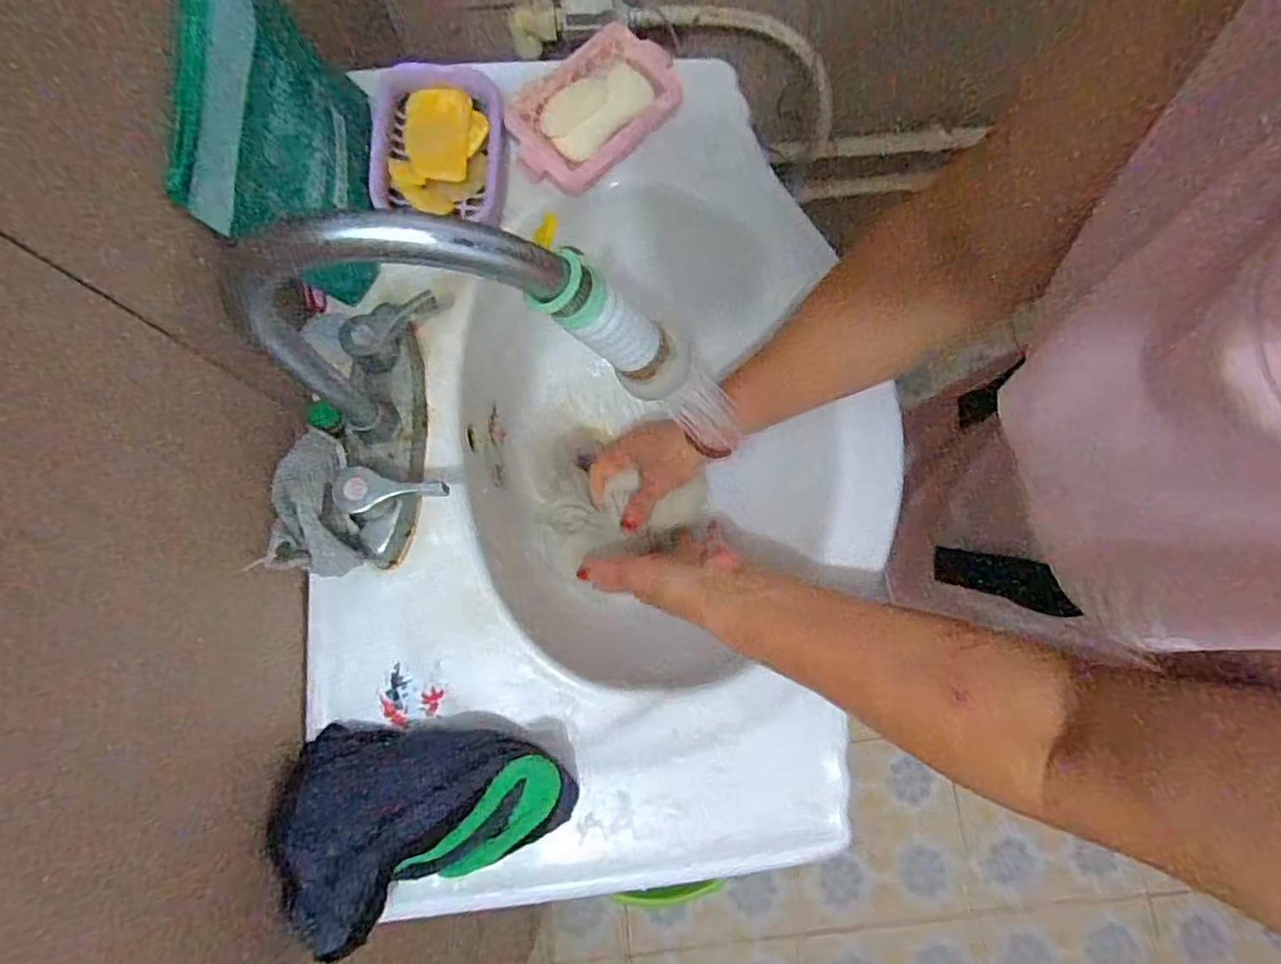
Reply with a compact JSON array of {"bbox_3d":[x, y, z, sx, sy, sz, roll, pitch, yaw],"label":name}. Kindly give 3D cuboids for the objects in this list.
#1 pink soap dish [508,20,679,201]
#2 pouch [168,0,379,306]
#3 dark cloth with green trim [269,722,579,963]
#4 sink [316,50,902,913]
[{"bbox_3d":[-0.036,-0.295,0.504,0.084,0.028,0.144,43,81,8],"label":"pink soap dish"},{"bbox_3d":[-0.227,-0.227,0.405,0.020,0.136,0.180,-1,83,21],"label":"pouch"},{"bbox_3d":[-0.132,0.185,0.382,0.159,0.052,0.114,-27,79,-6],"label":"dark cloth with green trim"},{"bbox_3d":[-0.033,-0.030,0.488,0.366,0.149,0.597,-3,78,-1],"label":"sink"}]

